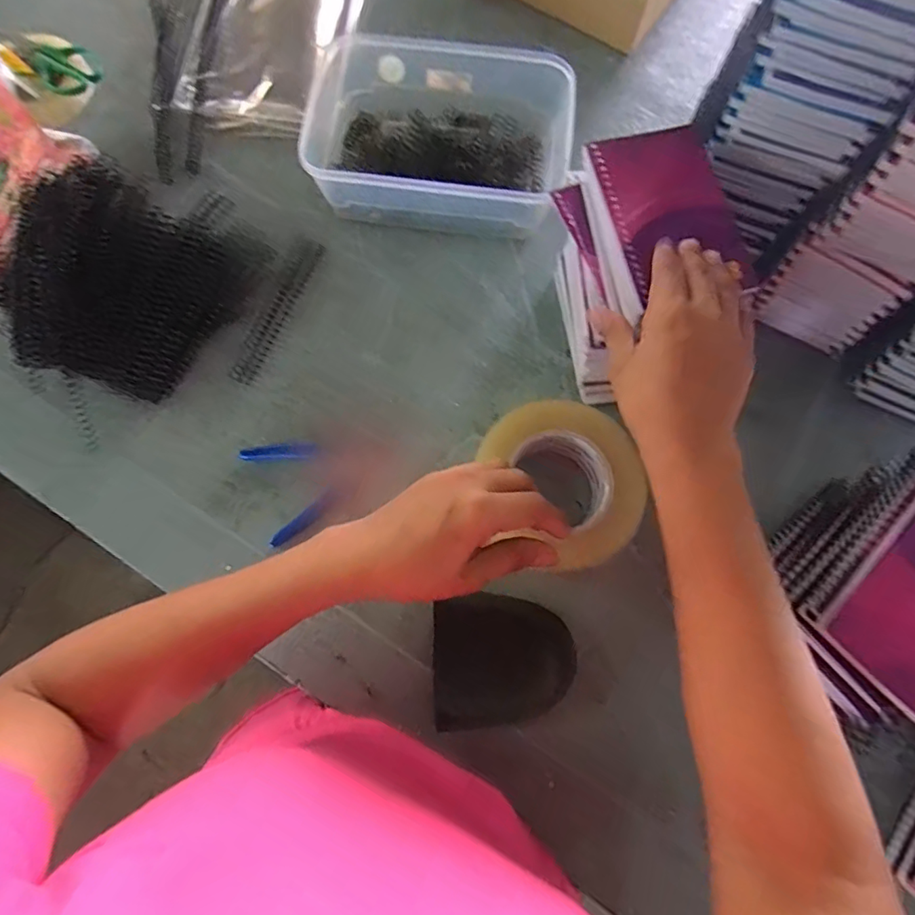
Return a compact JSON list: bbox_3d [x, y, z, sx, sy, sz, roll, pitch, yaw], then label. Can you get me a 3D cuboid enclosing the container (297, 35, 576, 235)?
[{"bbox_3d":[-0.017,-0.312,0.505,0.232,0.067,0.193,4,76,0],"label":"container"}]

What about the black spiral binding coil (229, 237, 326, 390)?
[{"bbox_3d":[-0.165,-0.137,0.490,0.024,0.008,0.153,21,77,4],"label":"black spiral binding coil"}]

